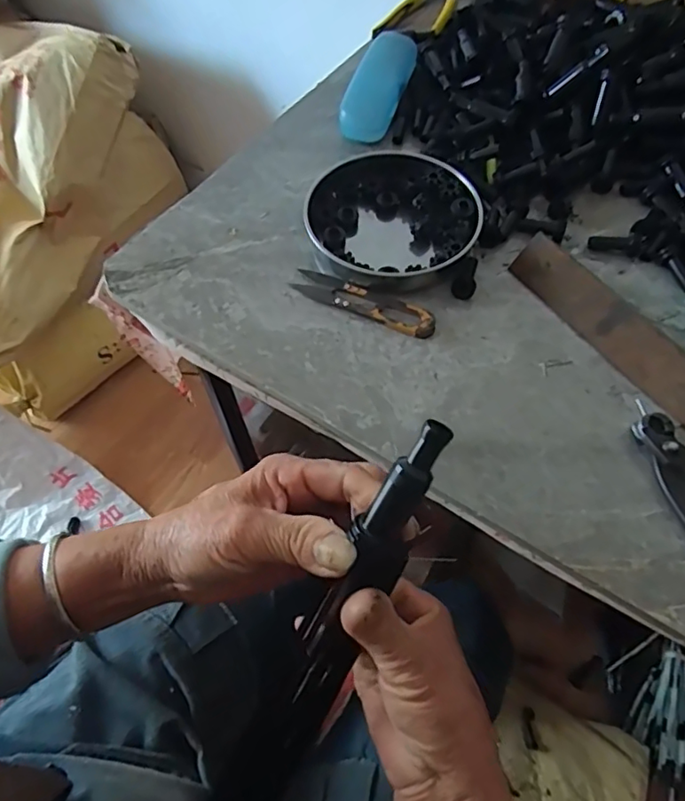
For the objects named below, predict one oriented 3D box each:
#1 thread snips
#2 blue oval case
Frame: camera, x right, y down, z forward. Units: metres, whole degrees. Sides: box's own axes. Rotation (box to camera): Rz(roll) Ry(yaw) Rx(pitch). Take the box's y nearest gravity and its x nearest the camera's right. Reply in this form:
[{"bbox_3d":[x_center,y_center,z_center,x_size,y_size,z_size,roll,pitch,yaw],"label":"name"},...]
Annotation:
[{"bbox_3d":[0.017,-0.077,0.437,0.117,0.010,0.029,23,63,14],"label":"thread snips"},{"bbox_3d":[0.039,-0.316,0.561,0.048,0.028,0.155,13,61,9],"label":"blue oval case"}]

